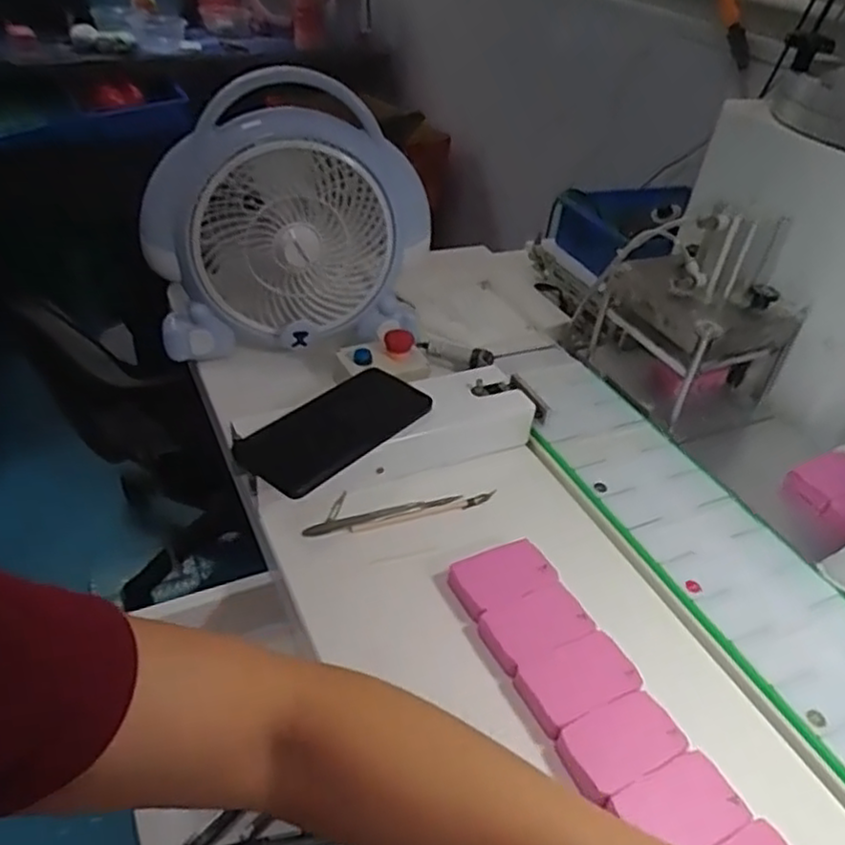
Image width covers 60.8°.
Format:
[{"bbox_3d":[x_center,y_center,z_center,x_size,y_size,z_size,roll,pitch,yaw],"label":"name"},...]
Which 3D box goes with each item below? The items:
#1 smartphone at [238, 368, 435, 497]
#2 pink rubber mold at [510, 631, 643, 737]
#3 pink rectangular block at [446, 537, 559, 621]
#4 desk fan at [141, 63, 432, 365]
[{"bbox_3d":[-0.070,0.001,0.588,0.081,0.012,0.164,28,42,26],"label":"smartphone"},{"bbox_3d":[0.100,0.166,0.465,0.071,0.017,0.048,-14,42,-26],"label":"pink rubber mold"},{"bbox_3d":[0.058,0.114,0.530,0.074,0.014,0.043,-15,42,-27],"label":"pink rectangular block"},{"bbox_3d":[-0.126,-0.179,0.699,0.261,0.252,0.114,-3,38,-13],"label":"desk fan"}]

